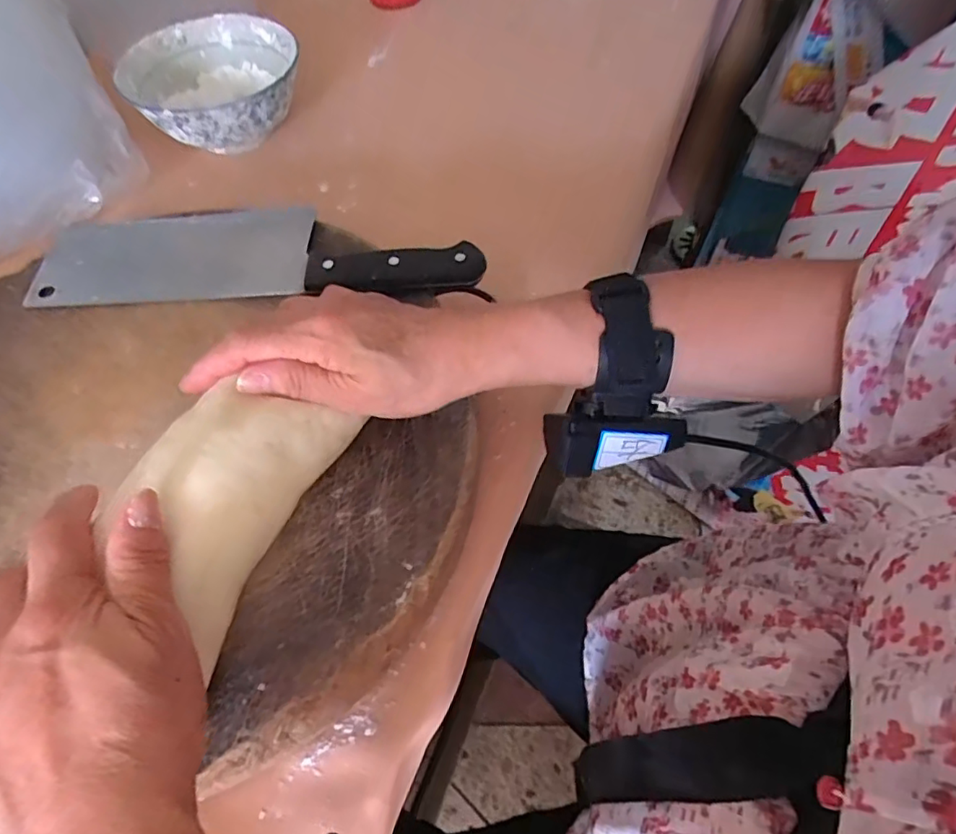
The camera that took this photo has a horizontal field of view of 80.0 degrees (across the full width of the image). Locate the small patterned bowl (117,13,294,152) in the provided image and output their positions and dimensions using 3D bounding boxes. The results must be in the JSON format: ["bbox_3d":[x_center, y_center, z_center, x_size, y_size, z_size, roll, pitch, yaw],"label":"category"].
[{"bbox_3d":[-0.223,-0.283,0.505,0.136,0.070,0.142,-1,58,1],"label":"small patterned bowl"}]

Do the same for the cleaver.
[{"bbox_3d":[-0.145,-0.113,0.374,0.288,0.019,0.078,-1,58,1],"label":"cleaver"}]

